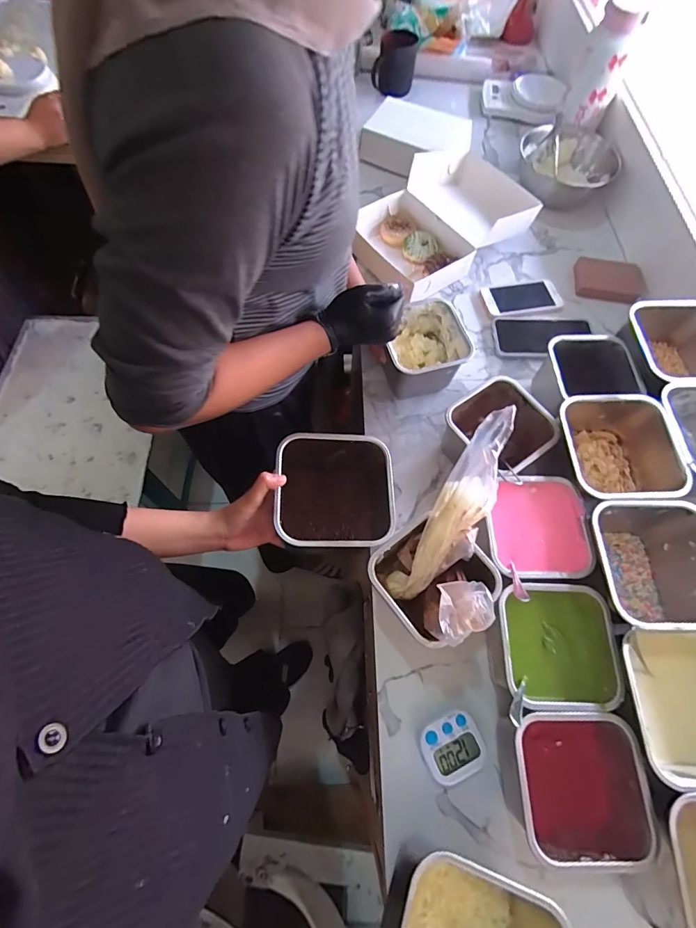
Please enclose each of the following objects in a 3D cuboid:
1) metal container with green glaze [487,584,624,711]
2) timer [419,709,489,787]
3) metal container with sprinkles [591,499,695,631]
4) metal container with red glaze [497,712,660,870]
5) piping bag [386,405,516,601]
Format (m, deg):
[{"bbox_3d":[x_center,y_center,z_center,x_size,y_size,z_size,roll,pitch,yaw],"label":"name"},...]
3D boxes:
[{"bbox_3d":[0.217,0.200,0.457,0.115,0.076,0.117,1,66,-1],"label":"metal container with green glaze"},{"bbox_3d":[0.115,0.313,0.455,0.066,0.023,0.061,-23,69,-11],"label":"timer"},{"bbox_3d":[0.347,0.124,0.489,0.130,0.109,0.138,1,66,-1],"label":"metal container with sprinkles"},{"bbox_3d":[0.220,0.315,0.419,0.115,0.094,0.115,0,66,-1],"label":"metal container with red glaze"},{"bbox_3d":[0.118,0.055,0.458,0.056,0.043,0.254,29,106,11],"label":"piping bag"}]

